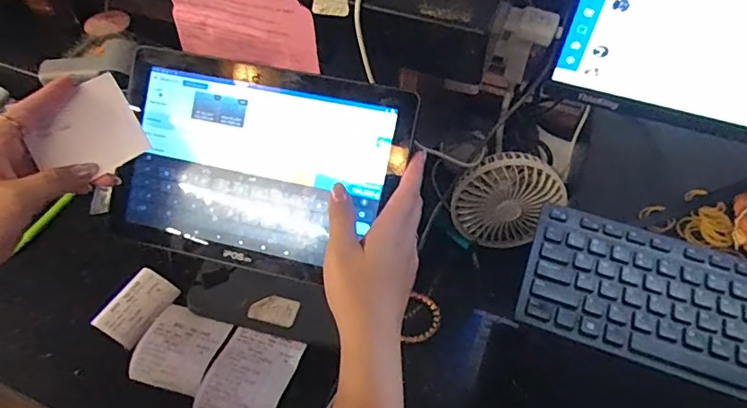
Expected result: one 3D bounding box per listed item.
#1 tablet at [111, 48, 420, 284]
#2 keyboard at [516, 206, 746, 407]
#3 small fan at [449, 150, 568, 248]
[{"bbox_3d":[-0.096,-0.030,0.423,0.237,0.011,0.161,11,94,8],"label":"tablet"},{"bbox_3d":[0.337,0.111,0.393,0.424,0.019,0.129,19,55,15],"label":"keyboard"},{"bbox_3d":[0.149,-0.010,0.574,0.114,0.116,0.048,3,32,2],"label":"small fan"}]

